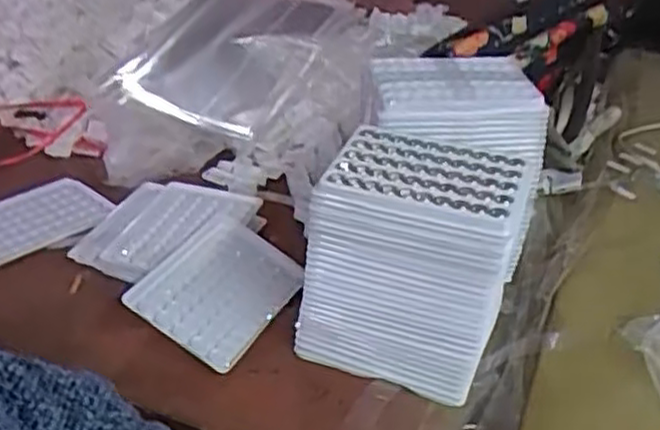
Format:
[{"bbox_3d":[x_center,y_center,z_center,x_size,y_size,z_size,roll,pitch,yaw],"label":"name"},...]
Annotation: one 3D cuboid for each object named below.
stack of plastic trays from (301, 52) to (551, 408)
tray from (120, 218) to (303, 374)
[{"bbox_3d":[0.077,-0.003,0.584,0.131,0.161,0.214,12,34,15],"label":"stack of plastic trays"},{"bbox_3d":[-0.085,0.056,0.594,0.096,0.010,0.122,33,42,12],"label":"tray"}]

